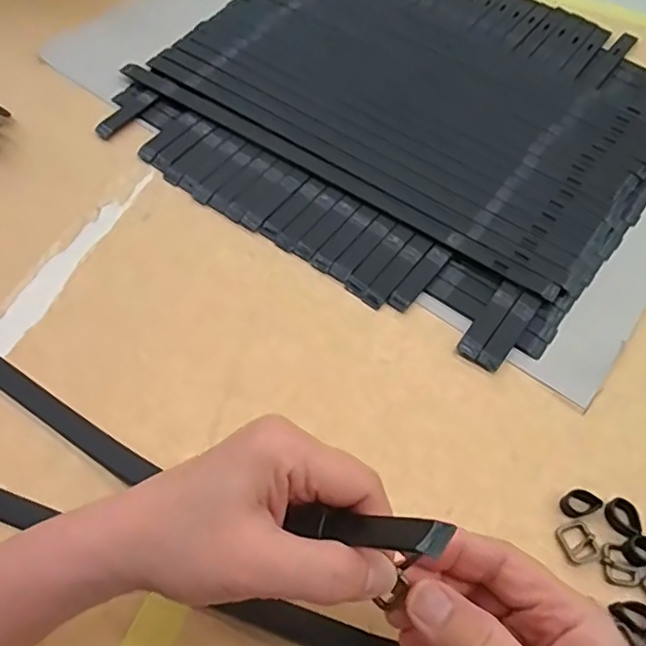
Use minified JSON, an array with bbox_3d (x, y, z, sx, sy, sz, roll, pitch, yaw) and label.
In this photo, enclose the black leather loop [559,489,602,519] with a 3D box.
[{"bbox_3d":[0.153,0.106,0.352,0.021,0.008,0.016,-21,61,-14],"label":"black leather loop"}]

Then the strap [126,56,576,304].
[{"bbox_3d":[-0.007,-0.125,0.476,0.403,0.004,0.022,33,62,18],"label":"strap"}]

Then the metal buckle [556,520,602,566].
[{"bbox_3d":[0.148,0.126,0.342,0.020,0.004,0.023,-20,60,-14],"label":"metal buckle"}]

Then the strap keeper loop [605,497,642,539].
[{"bbox_3d":[0.175,0.113,0.346,0.015,0.007,0.022,-16,60,-12],"label":"strap keeper loop"}]

